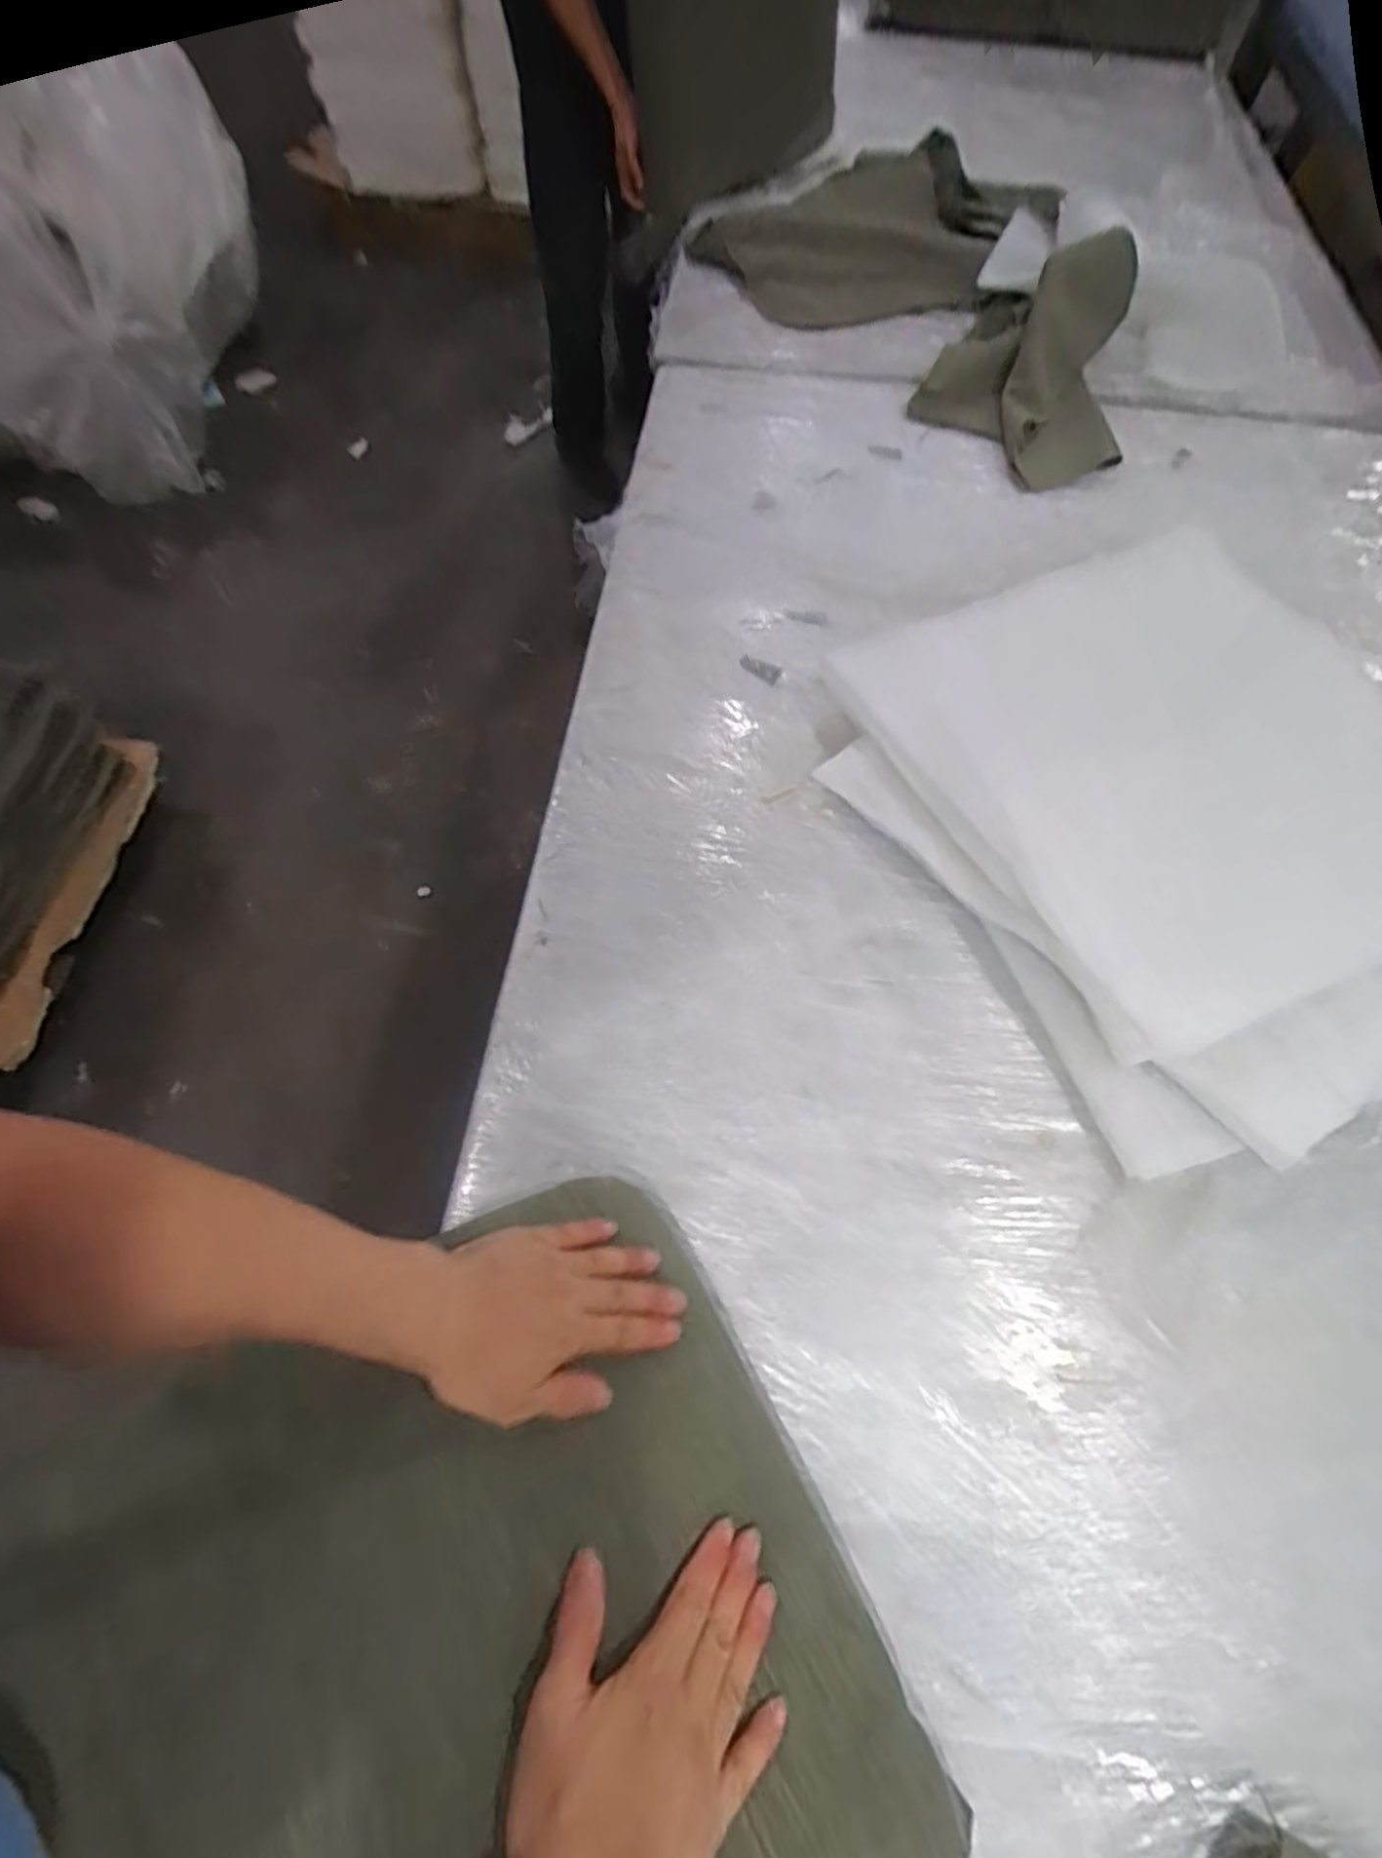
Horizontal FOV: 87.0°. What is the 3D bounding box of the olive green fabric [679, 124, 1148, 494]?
[{"bbox_3d":[0.385,-0.953,1.081,0.665,0.164,0.406,36,68,14],"label":"olive green fabric"}]

